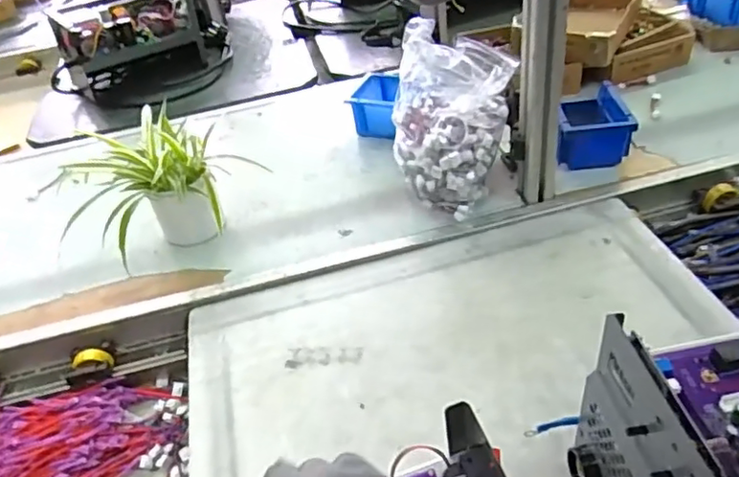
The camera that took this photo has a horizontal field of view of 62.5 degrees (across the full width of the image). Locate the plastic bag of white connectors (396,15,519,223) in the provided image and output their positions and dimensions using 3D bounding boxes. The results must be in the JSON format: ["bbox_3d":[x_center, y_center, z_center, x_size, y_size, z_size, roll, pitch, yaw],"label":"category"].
[{"bbox_3d":[0.102,-0.153,0.846,0.160,0.209,0.140,19,47,30],"label":"plastic bag of white connectors"}]

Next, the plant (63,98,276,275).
[{"bbox_3d":[-0.299,-0.067,0.867,0.169,0.148,0.205,11,44,23],"label":"plant"}]

